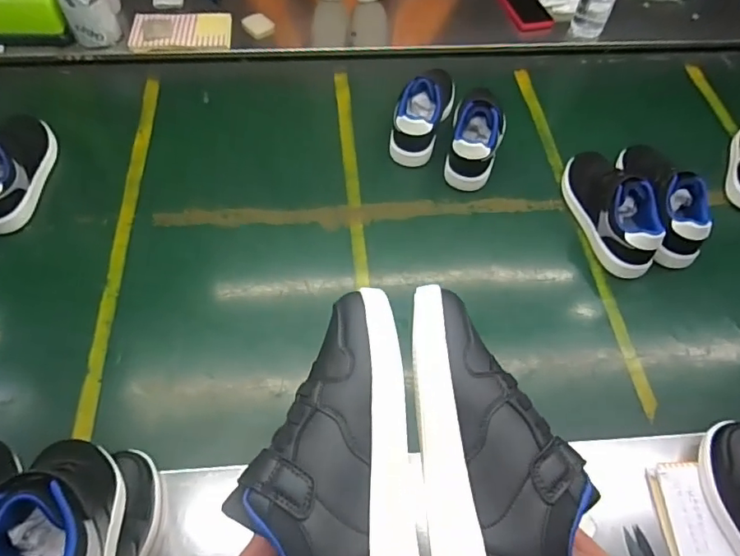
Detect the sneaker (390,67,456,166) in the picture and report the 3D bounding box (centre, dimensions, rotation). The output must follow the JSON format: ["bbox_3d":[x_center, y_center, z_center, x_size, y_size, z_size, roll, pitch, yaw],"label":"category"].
[{"bbox_3d":[0.092,-0.289,0.890,0.073,0.109,0.203,18,58,9],"label":"sneaker"}]

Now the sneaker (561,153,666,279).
[{"bbox_3d":[0.359,-0.113,0.782,0.072,0.095,0.212,-13,58,-11],"label":"sneaker"}]

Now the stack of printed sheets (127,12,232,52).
[{"bbox_3d":[-0.361,-0.474,0.999,0.186,0.015,0.087,-6,76,-8],"label":"stack of printed sheets"}]

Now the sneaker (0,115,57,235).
[{"bbox_3d":[-0.547,-0.191,0.791,0.084,0.098,0.236,-6,57,-7],"label":"sneaker"}]

